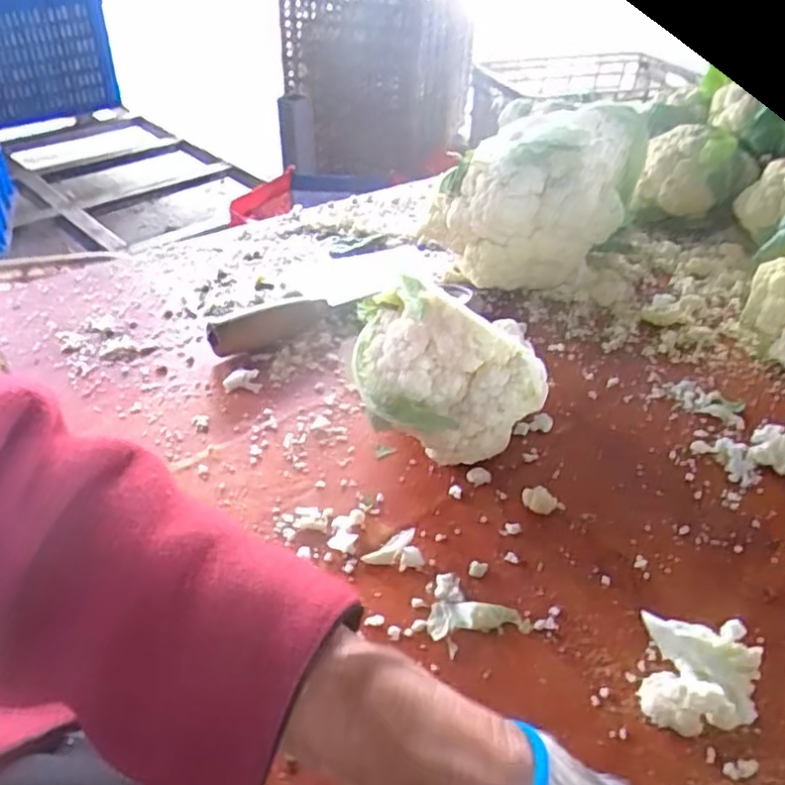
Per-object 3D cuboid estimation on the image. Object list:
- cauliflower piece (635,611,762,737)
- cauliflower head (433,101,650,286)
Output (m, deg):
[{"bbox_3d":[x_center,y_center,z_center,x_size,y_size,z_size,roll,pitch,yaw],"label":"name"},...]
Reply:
[{"bbox_3d":[0.140,0.127,0.310,0.050,0.031,0.045,6,39,7],"label":"cauliflower piece"},{"bbox_3d":[0.121,-0.155,0.585,0.142,0.145,0.146,16,41,19],"label":"cauliflower head"}]

